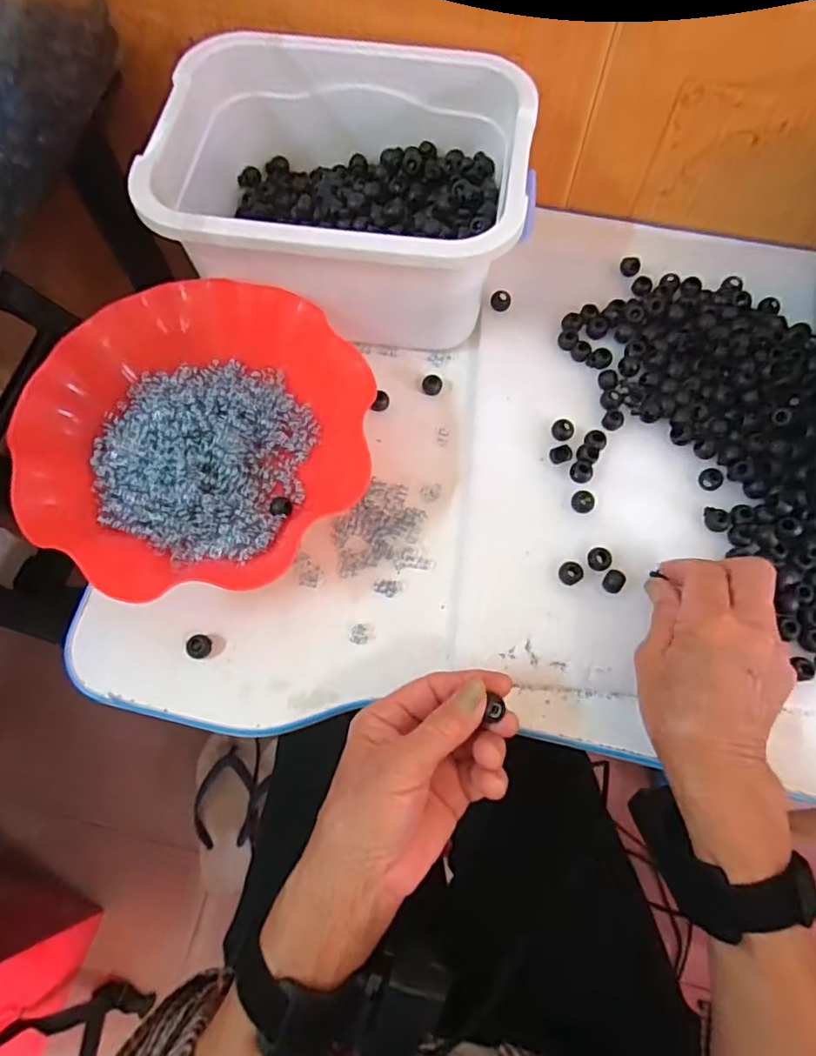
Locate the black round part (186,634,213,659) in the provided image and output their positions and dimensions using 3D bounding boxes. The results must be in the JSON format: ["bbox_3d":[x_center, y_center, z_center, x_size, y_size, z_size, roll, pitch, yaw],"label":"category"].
[{"bbox_3d":[-0.136,0.077,0.386,0.016,0.010,0.016,0,70,1],"label":"black round part"}]

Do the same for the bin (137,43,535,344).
[{"bbox_3d":[-0.041,-0.242,0.437,0.252,0.107,0.185,8,71,4],"label":"bin"}]

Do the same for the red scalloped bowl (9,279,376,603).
[{"bbox_3d":[-0.140,-0.059,0.404,0.221,0.061,0.210,0,70,1],"label":"red scalloped bowl"}]

